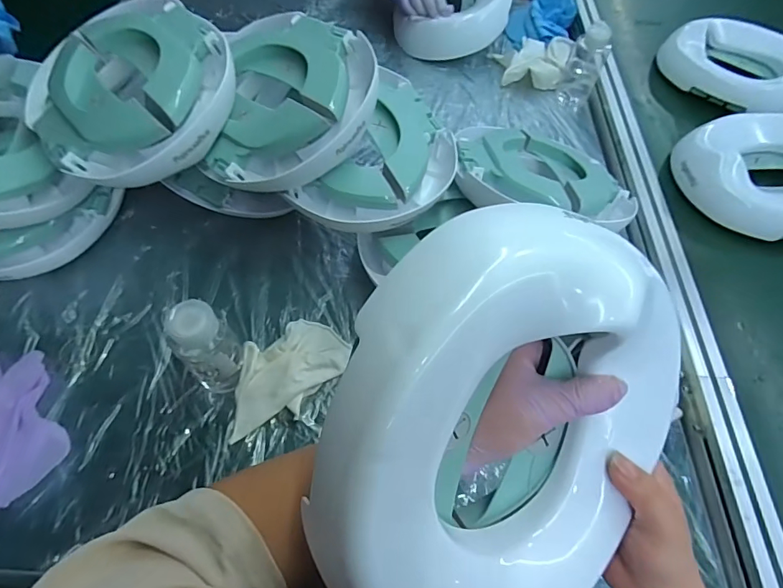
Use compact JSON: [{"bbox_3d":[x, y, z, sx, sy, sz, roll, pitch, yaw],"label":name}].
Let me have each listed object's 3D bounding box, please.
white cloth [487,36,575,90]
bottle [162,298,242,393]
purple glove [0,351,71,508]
[{"bbox_3d":[0.284,-0.476,0.895,0.153,0.048,0.138,10,55,2],"label":"white cloth"},{"bbox_3d":[-0.202,0.064,0.496,0.059,0.143,0.051,-35,65,-25],"label":"bottle"},{"bbox_3d":[-0.439,0.135,0.514,0.079,0.022,0.195,-28,65,-18],"label":"purple glove"}]

